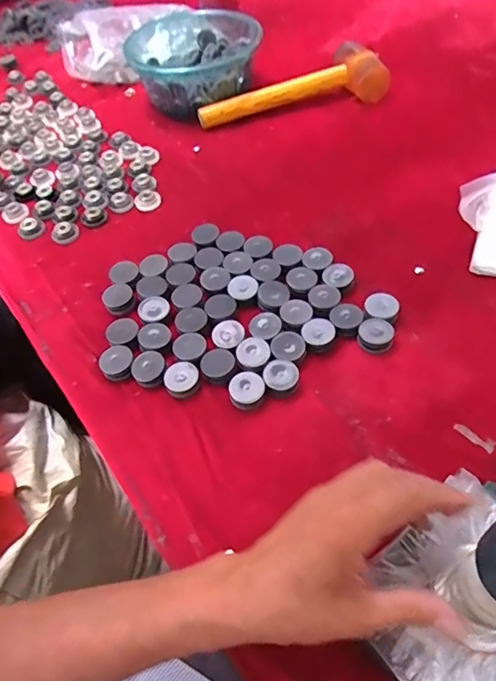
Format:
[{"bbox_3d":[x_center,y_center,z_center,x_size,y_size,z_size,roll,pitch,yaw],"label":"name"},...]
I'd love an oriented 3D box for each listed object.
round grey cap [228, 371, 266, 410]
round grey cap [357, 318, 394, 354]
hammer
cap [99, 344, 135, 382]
[{"bbox_3d":[-0.001,0.046,0.461,0.033,0.007,0.035,-4,54,5],"label":"round grey cap"},{"bbox_3d":[0.127,-0.005,0.488,0.034,0.013,0.033,-4,54,5],"label":"round grey cap"},{"bbox_3d":[0.061,-0.401,0.763,0.295,0.052,0.123,-16,54,-4],"label":"hammer"},{"bbox_3d":[-0.131,0.023,0.495,0.033,0.013,0.037,-24,55,-10],"label":"cap"}]

